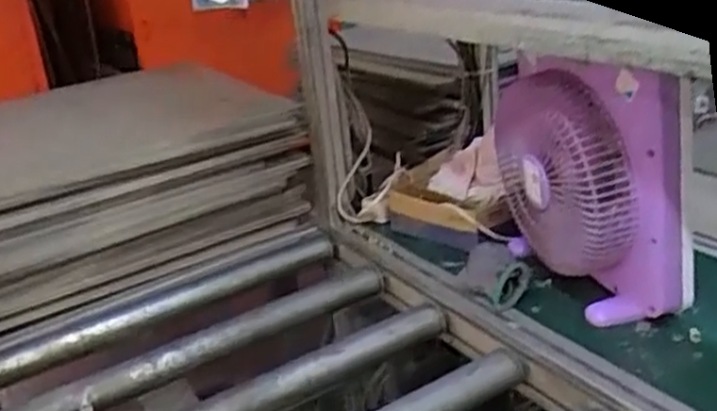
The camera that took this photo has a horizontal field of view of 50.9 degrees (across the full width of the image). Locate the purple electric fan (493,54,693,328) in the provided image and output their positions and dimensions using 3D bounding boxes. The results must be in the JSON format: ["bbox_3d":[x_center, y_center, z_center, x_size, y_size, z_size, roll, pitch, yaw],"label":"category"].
[{"bbox_3d":[0.290,-0.034,0.977,0.147,0.303,0.255,-9,22,-8],"label":"purple electric fan"}]

